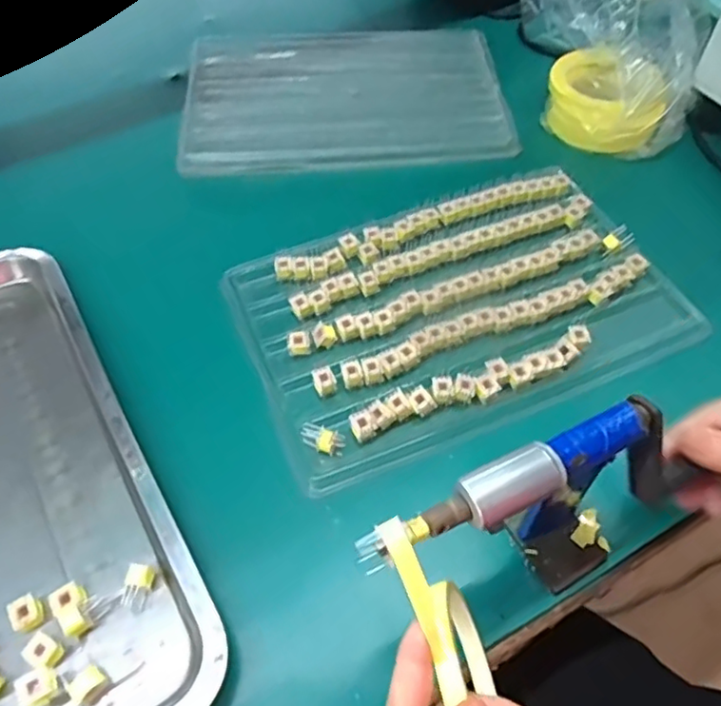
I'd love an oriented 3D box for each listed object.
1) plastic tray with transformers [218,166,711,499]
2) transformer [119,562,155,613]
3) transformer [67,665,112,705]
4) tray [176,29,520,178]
[{"bbox_3d":[0.074,-0.042,0.472,0.322,0.017,0.202,-19,57,-13],"label":"plastic tray with transformers"},{"bbox_3d":[-0.128,0.134,0.351,0.014,0.016,0.024,17,56,11],"label":"transformer"},{"bbox_3d":[-0.145,0.177,0.324,0.014,0.010,0.017,35,62,22],"label":"transformer"},{"bbox_3d":[-0.017,-0.266,0.634,0.325,0.031,0.223,-5,55,-4],"label":"tray"}]

